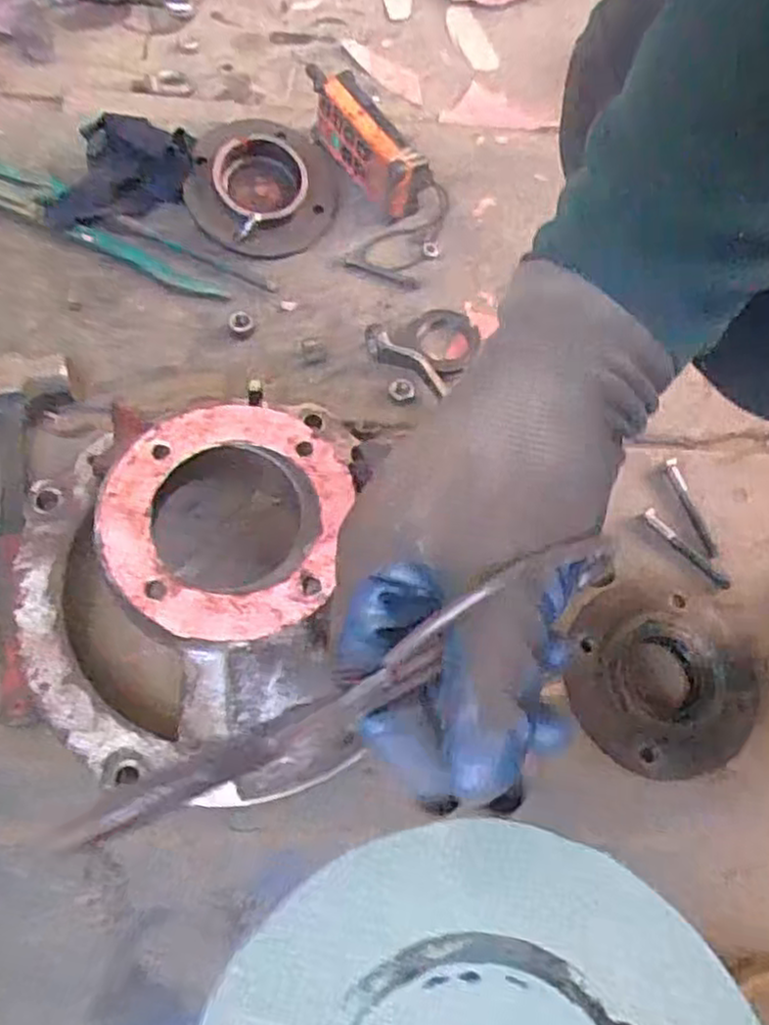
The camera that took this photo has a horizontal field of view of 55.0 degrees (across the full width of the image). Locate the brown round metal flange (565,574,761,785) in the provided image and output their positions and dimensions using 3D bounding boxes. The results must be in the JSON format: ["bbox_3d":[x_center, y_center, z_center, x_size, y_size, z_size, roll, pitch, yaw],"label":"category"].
[{"bbox_3d":[0.225,0.131,0.594,0.153,0.031,0.149,1,65,-2],"label":"brown round metal flange"}]

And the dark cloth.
[{"bbox_3d":[-0.273,-0.353,0.771,0.139,0.054,0.135,18,66,6],"label":"dark cloth"}]

